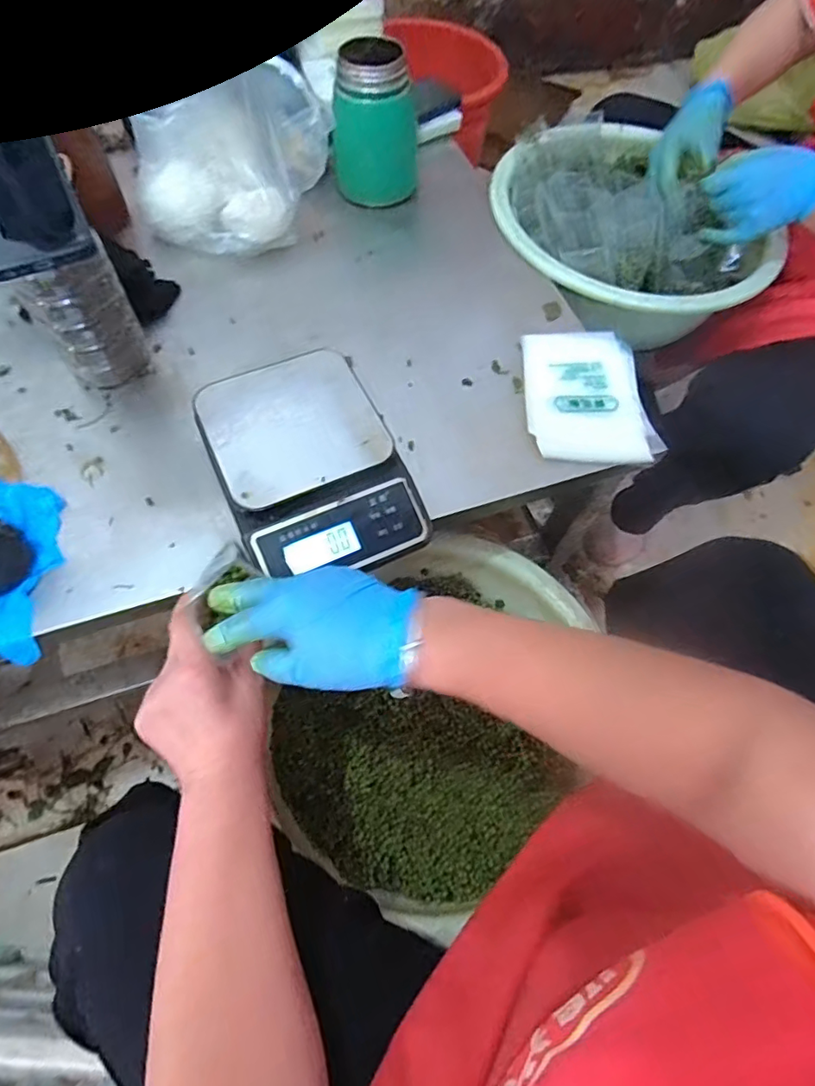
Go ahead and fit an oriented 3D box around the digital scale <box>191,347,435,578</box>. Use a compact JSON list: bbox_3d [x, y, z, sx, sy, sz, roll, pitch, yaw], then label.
[{"bbox_3d":[-0.088,-0.067,0.489,0.149,0.056,0.206,-23,67,-14],"label":"digital scale"}]

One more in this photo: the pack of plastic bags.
[{"bbox_3d":[0.184,-0.151,0.564,0.126,0.024,0.159,2,63,-3],"label":"pack of plastic bags"}]

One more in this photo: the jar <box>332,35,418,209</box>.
[{"bbox_3d":[-0.037,-0.511,0.674,0.099,0.151,0.089,3,63,-2],"label":"jar"}]

